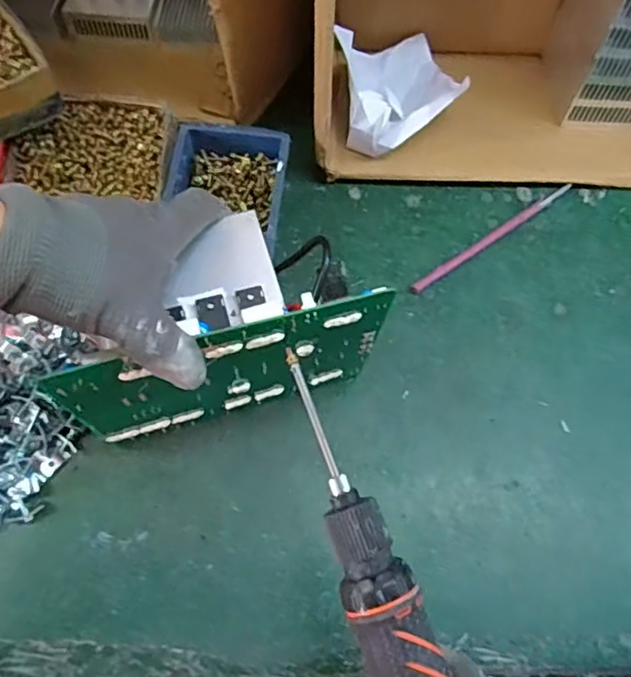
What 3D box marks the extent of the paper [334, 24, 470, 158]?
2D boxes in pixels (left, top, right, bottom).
[{"bbox_3d":[0.075,-0.236,0.557,0.107,0.068,0.142,-9,67,-5],"label":"paper"}]

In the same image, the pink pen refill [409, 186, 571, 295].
[{"bbox_3d":[0.157,-0.090,0.525,0.182,0.006,0.009,-33,71,-14],"label":"pink pen refill"}]

